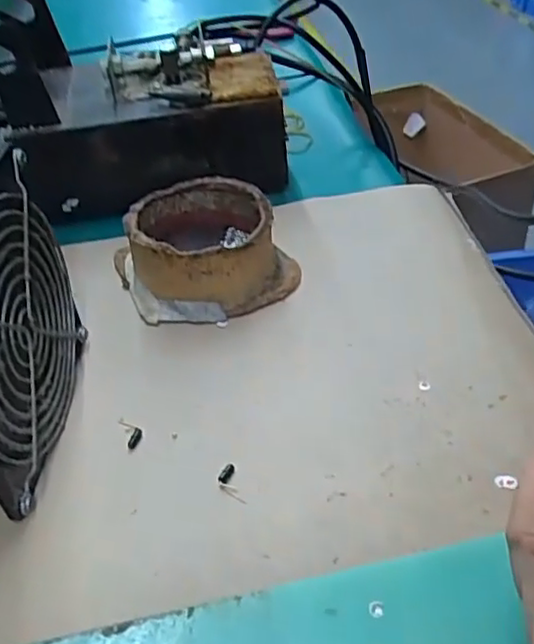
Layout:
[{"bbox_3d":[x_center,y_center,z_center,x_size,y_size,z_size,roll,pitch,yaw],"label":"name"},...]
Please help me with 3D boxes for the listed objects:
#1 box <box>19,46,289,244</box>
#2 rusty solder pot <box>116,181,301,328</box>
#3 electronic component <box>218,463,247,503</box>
[{"bbox_3d":[-0.080,-0.140,0.460,0.180,0.081,0.107,-10,42,-4],"label":"box"},{"bbox_3d":[-0.039,-0.044,0.382,0.092,0.042,0.092,-3,42,3],"label":"rusty solder pot"},{"bbox_3d":[-0.016,0.070,0.280,0.009,0.004,0.020,-14,42,-8],"label":"electronic component"}]

